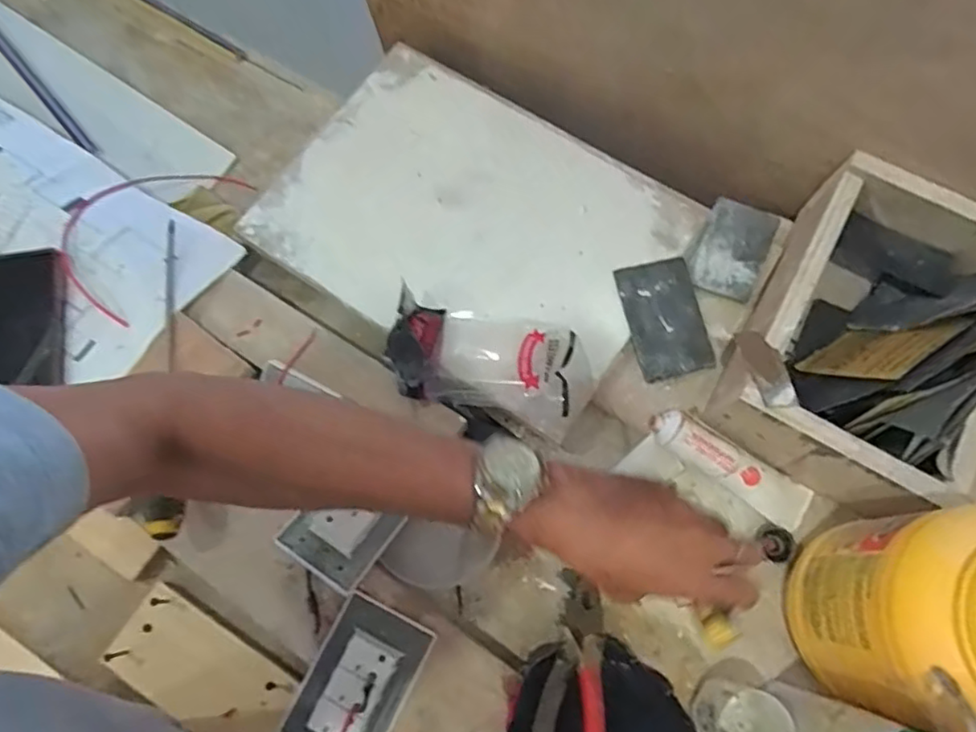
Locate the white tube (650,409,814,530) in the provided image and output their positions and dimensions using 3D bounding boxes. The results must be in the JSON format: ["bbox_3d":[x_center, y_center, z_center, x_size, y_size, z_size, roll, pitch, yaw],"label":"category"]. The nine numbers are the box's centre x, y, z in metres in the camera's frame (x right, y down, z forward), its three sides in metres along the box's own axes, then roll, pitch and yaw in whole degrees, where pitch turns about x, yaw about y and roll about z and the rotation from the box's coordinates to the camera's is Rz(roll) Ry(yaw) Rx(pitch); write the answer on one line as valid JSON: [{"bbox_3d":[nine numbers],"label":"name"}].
[{"bbox_3d":[0.228,0.095,0.583,0.170,0.024,0.038,31,74,-8],"label":"white tube"}]

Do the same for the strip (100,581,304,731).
[{"bbox_3d":[-0.204,0.287,0.527,0.247,0.016,0.080,30,75,9],"label":"strip"}]

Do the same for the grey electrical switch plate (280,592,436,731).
[{"bbox_3d":[-0.103,0.248,0.489,0.079,0.038,0.119,28,74,9],"label":"grey electrical switch plate"}]

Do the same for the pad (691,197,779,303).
[{"bbox_3d":[0.254,-0.122,0.652,0.067,0.010,0.112,25,74,8],"label":"pad"}]

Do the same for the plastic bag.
[{"bbox_3d":[0.004,-0.007,0.576,0.187,0.050,0.104,12,73,4],"label":"plastic bag"}]

